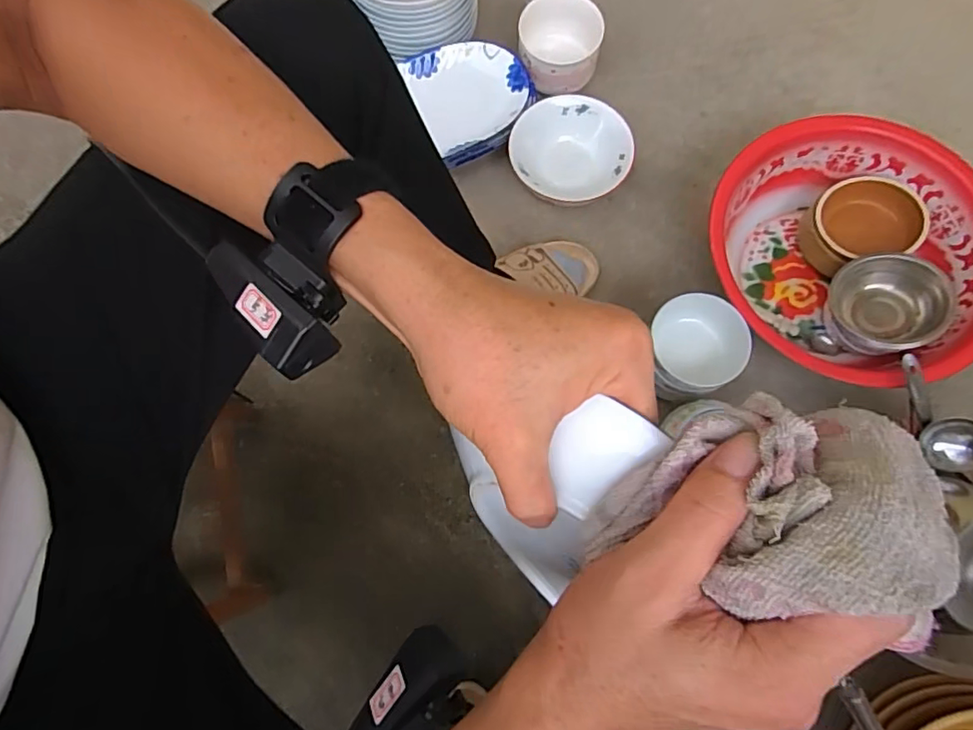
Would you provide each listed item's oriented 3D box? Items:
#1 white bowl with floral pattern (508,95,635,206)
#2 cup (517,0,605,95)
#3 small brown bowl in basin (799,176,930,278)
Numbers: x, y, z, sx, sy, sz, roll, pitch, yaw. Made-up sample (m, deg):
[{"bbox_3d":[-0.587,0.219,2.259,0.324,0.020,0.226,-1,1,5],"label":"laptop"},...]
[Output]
[{"bbox_3d":[0.125,-0.316,0.832,0.174,0.061,0.161,0,74,0],"label":"white bowl with floral pattern"},{"bbox_3d":[0.113,-0.498,0.858,0.124,0.076,0.127,0,75,2],"label":"cup"},{"bbox_3d":[0.519,-0.195,0.776,0.148,0.076,0.130,-17,74,-4],"label":"small brown bowl in basin"}]

